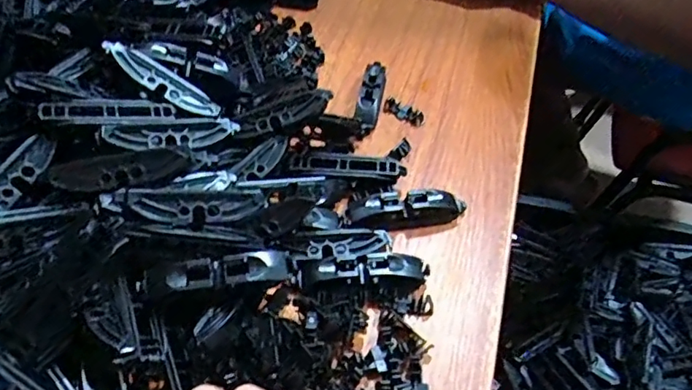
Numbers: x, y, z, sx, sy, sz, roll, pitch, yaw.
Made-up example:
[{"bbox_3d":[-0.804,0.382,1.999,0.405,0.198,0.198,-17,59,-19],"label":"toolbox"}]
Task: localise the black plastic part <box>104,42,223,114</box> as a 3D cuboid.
[{"bbox_3d":[-0.118,-0.074,0.349,0.078,0.006,0.017,32,50,-12],"label":"black plastic part"}]

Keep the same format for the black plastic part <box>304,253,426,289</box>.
[{"bbox_3d":[0.013,0.048,0.323,0.069,0.014,0.018,-7,49,-8],"label":"black plastic part"}]

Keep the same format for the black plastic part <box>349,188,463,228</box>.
[{"bbox_3d":[0.041,0.009,0.357,0.075,0.015,0.021,-6,49,-7],"label":"black plastic part"}]

